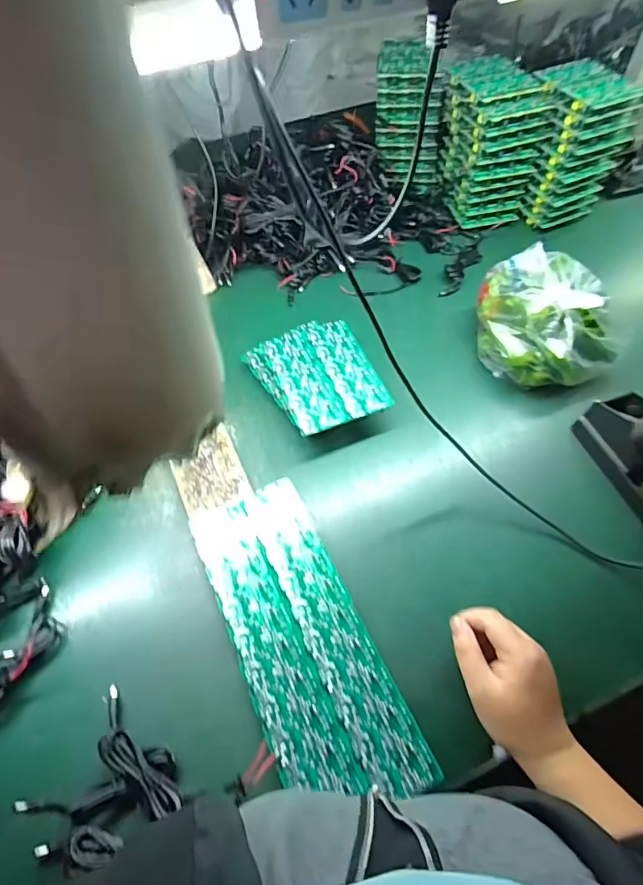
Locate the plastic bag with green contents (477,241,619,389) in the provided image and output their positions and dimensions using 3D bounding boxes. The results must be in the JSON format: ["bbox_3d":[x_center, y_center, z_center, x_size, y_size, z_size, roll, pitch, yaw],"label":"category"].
[{"bbox_3d":[0.310,-0.171,0.668,0.167,0.106,0.178,1,58,2],"label":"plastic bag with green contents"}]

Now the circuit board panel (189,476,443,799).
[{"bbox_3d":[-0.024,0.189,0.491,0.127,0.005,0.322,-22,59,-12],"label":"circuit board panel"}]

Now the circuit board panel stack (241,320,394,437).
[{"bbox_3d":[-0.009,-0.088,0.662,0.150,0.043,0.186,-20,59,-11],"label":"circuit board panel stack"}]

